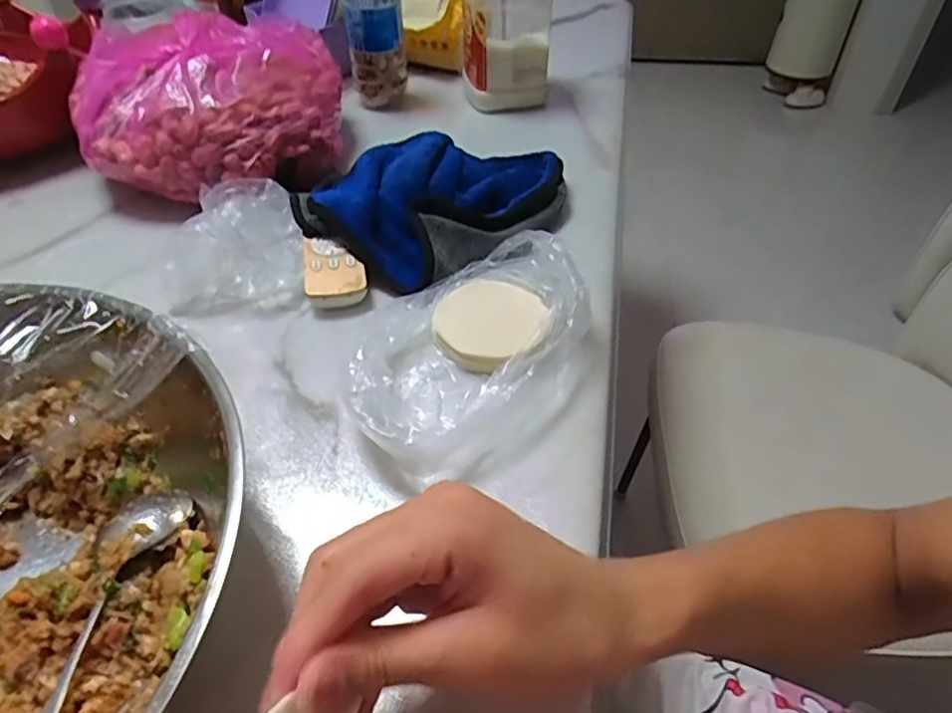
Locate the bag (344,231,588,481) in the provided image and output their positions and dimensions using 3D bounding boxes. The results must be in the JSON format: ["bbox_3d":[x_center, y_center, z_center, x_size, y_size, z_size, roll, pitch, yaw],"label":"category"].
[{"bbox_3d":[-0.003,-0.006,0.405,0.181,0.053,0.134,-30,53,-25],"label":"bag"}]

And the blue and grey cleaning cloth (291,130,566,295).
[{"bbox_3d":[-0.032,-0.147,0.537,0.176,0.044,0.228,32,54,28],"label":"blue and grey cleaning cloth"}]

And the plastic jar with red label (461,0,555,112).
[{"bbox_3d":[0.034,-0.357,0.667,0.093,0.162,0.084,0,46,1],"label":"plastic jar with red label"}]

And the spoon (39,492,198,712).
[{"bbox_3d":[-0.178,0.131,0.267,0.034,0.015,0.171,6,46,7],"label":"spoon"}]

